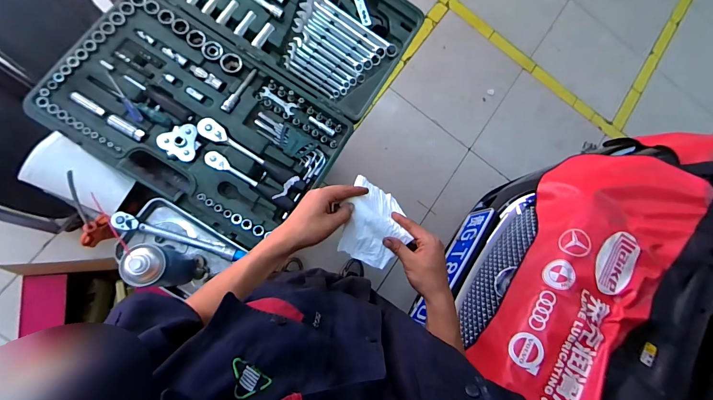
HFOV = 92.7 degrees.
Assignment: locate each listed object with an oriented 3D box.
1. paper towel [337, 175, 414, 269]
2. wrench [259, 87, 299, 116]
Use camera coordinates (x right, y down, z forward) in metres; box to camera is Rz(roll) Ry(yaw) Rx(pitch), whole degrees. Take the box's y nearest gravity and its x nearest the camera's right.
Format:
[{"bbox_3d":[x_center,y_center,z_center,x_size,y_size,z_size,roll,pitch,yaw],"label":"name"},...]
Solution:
[{"bbox_3d":[0.028,0.040,0.553,0.103,0.049,0.123,25,85,-5],"label":"paper towel"},{"bbox_3d":[-0.172,-0.218,0.750,0.083,0.006,0.028,30,77,-6],"label":"wrench"}]

